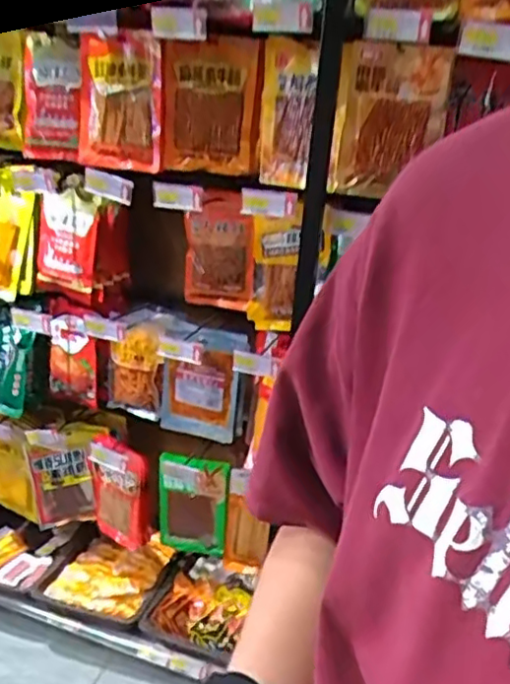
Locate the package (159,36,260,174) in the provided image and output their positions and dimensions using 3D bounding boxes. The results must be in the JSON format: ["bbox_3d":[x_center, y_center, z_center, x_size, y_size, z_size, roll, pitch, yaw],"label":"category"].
[{"bbox_3d":[-0.087,-0.449,1.208,0.179,0.234,0.046,0,23,-14],"label":"package"}]

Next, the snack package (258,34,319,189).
[{"bbox_3d":[0.055,-0.426,1.181,0.111,0.256,0.041,8,20,23],"label":"snack package"}]

